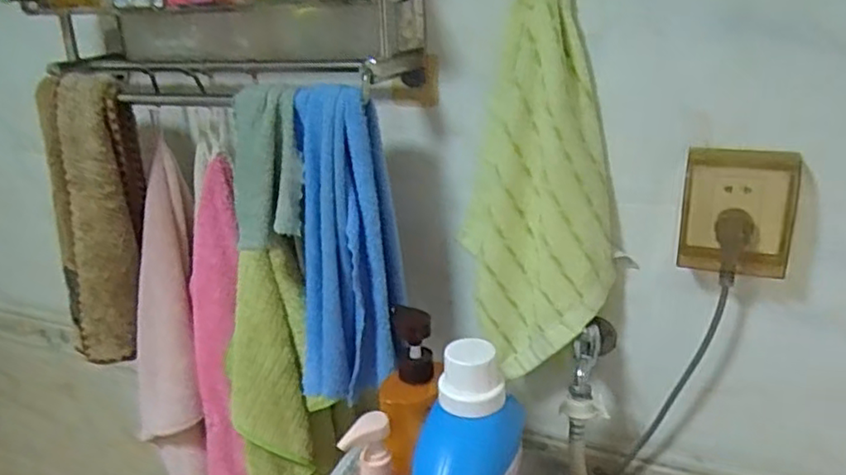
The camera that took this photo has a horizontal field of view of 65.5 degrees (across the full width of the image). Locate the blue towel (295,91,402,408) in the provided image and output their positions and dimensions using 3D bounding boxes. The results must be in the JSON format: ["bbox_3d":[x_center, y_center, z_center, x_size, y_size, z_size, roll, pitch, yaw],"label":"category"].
[{"bbox_3d":[-0.083,0.015,0.702,0.105,0.318,0.065,1,21,8],"label":"blue towel"}]

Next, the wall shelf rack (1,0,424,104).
[{"bbox_3d":[-0.238,-0.239,0.787,0.477,0.143,0.177,8,24,26],"label":"wall shelf rack"}]

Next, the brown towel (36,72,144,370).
[{"bbox_3d":[-0.424,-0.019,0.870,0.122,0.362,0.081,-10,22,-18],"label":"brown towel"}]

